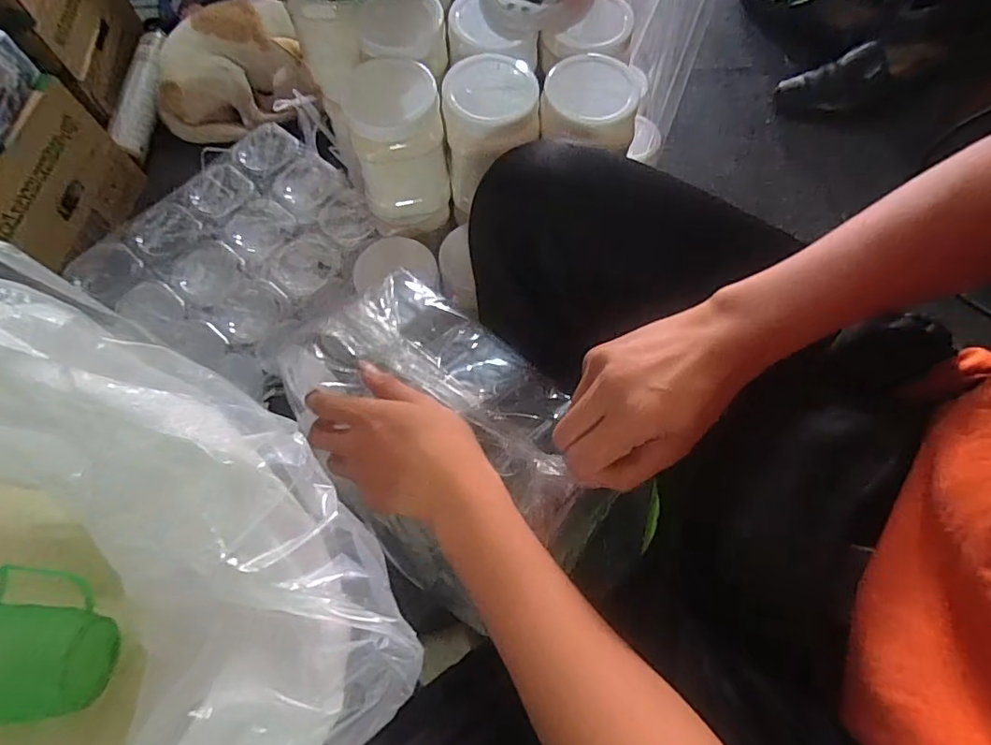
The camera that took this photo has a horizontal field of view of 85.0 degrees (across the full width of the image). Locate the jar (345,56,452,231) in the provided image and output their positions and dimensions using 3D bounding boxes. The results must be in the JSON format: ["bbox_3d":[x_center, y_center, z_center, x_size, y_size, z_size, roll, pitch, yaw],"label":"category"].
[{"bbox_3d":[-0.099,-0.238,0.579,0.087,0.166,0.087,0,70,0],"label":"jar"}]

